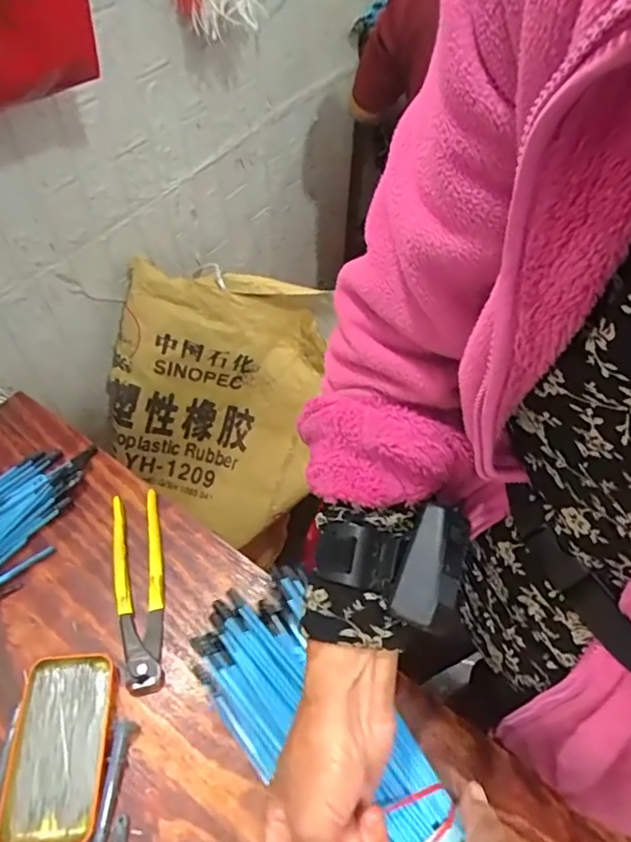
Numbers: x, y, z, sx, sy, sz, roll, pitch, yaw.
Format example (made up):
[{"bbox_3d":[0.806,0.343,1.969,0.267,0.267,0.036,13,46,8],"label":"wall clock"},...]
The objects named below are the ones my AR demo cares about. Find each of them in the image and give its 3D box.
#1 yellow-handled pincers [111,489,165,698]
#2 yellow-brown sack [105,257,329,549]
[{"bbox_3d":[-0.178,0.163,0.565,0.047,0.023,0.207,-11,57,-10],"label":"yellow-handled pincers"},{"bbox_3d":[-0.203,-0.029,1.103,0.409,0.516,0.111,7,19,-2],"label":"yellow-brown sack"}]

